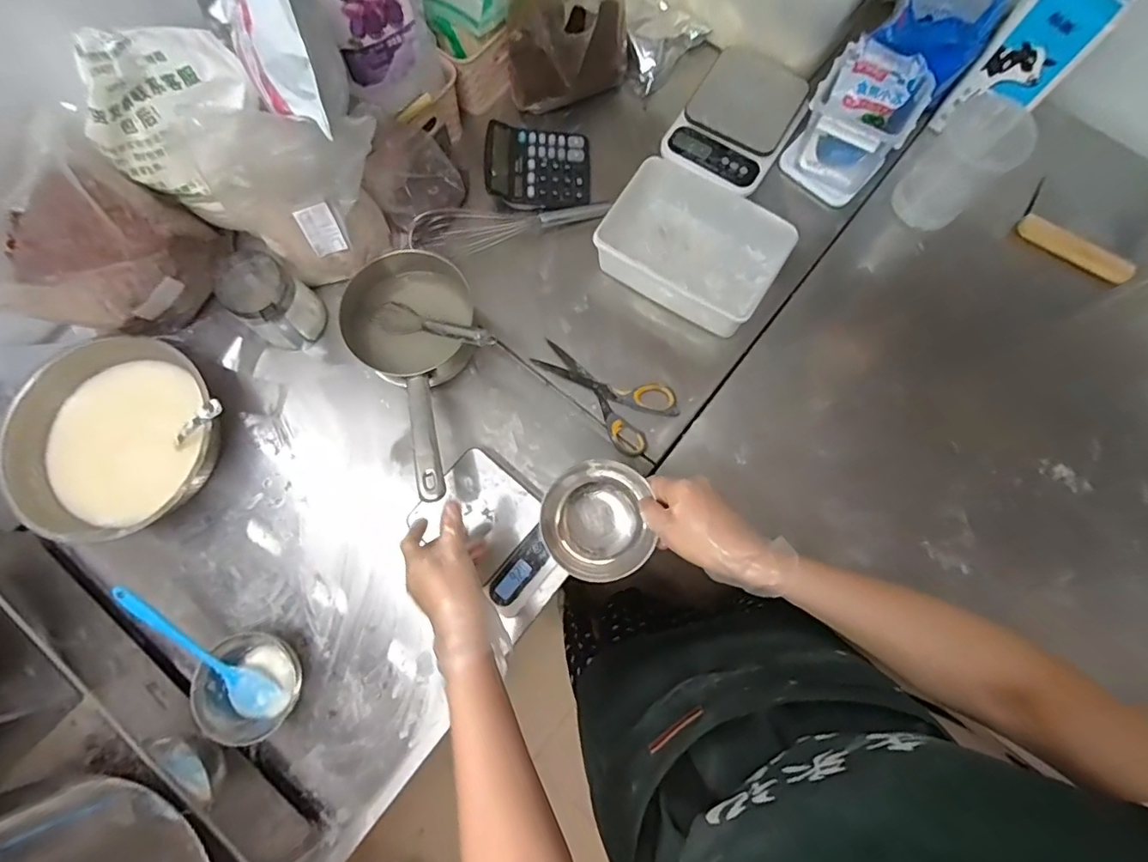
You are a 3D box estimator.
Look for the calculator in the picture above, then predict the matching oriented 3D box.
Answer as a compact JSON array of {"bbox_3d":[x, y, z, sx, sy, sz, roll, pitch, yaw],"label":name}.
[{"bbox_3d":[-0.049,-0.369,0.745,0.139,0.042,0.114,-1,78,1],"label":"calculator"}]

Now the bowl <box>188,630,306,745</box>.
[{"bbox_3d":[-0.368,0.291,0.607,0.103,0.044,0.112,0,78,1],"label":"bowl"}]

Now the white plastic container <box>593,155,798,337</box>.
[{"bbox_3d":[0.152,-0.237,0.696,0.217,0.078,0.154,35,81,8],"label":"white plastic container"}]

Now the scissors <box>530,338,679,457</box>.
[{"bbox_3d":[0.045,-0.062,0.689,0.101,0.012,0.183,-42,80,-8],"label":"scissors"}]

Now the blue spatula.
[{"bbox_3d":[-0.408,0.240,0.578,0.040,0.018,0.209,-45,101,-8],"label":"blue spatula"}]

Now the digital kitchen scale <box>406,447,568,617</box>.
[{"bbox_3d":[-0.089,0.117,0.641,0.180,0.036,0.124,40,81,9],"label":"digital kitchen scale"}]

